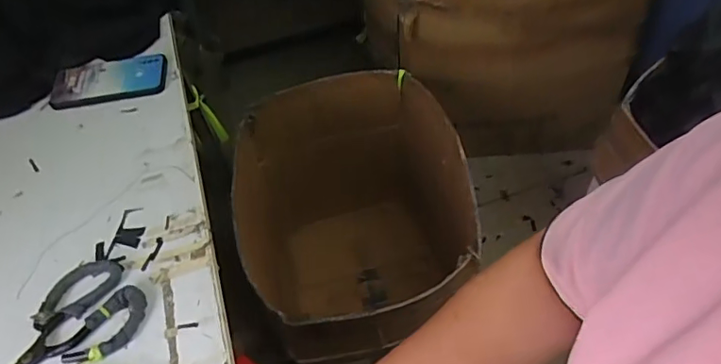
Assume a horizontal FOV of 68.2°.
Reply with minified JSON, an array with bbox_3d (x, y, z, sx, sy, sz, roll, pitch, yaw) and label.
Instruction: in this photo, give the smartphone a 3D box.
[{"bbox_3d":[-0.371,-0.153,0.785,0.163,0.013,0.086,-11,58,-7],"label":"smartphone"}]

